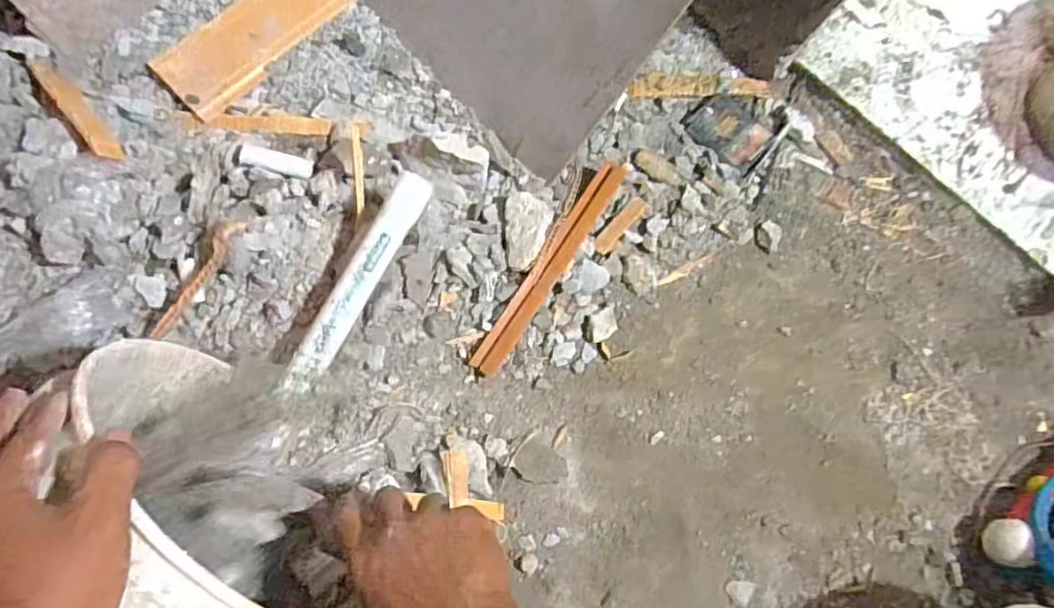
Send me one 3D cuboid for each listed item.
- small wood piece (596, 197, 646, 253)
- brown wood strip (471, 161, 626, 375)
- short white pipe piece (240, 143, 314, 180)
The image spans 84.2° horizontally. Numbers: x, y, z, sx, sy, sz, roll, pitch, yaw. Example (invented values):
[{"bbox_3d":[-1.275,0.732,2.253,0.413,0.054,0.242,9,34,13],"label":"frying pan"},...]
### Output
[{"bbox_3d":[0.110,-0.094,0.686,0.019,0.008,0.083,41,77,2],"label":"small wood piece"},{"bbox_3d":[0.028,-0.044,0.665,0.032,0.020,0.280,33,77,1],"label":"brown wood strip"},{"bbox_3d":[-0.274,-0.154,0.644,0.073,0.030,0.025,12,77,-4],"label":"short white pipe piece"}]

